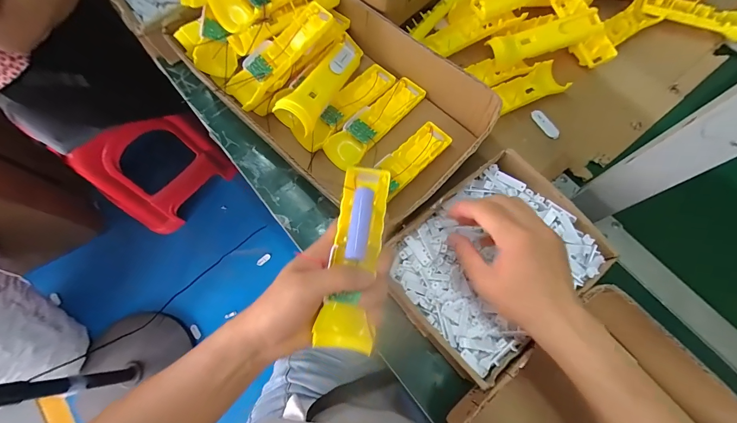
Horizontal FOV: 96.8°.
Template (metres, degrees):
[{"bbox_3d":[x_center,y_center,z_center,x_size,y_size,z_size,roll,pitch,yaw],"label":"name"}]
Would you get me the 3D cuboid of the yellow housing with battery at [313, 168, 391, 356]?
[{"bbox_3d":[-0.010,0.038,0.292,0.045,0.023,0.162,9,79,4],"label":"yellow housing with battery"}]

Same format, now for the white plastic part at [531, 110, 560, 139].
[{"bbox_3d":[0.257,-0.126,0.477,0.017,0.007,0.051,-31,72,-10],"label":"white plastic part"}]

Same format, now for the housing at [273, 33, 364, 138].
[{"bbox_3d":[-0.055,-0.181,0.446,0.047,0.034,0.196,21,57,9],"label":"housing"}]

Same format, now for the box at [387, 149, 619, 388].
[{"bbox_3d":[0.133,0.056,0.369,0.214,0.053,0.169,-38,74,-12],"label":"box"}]

